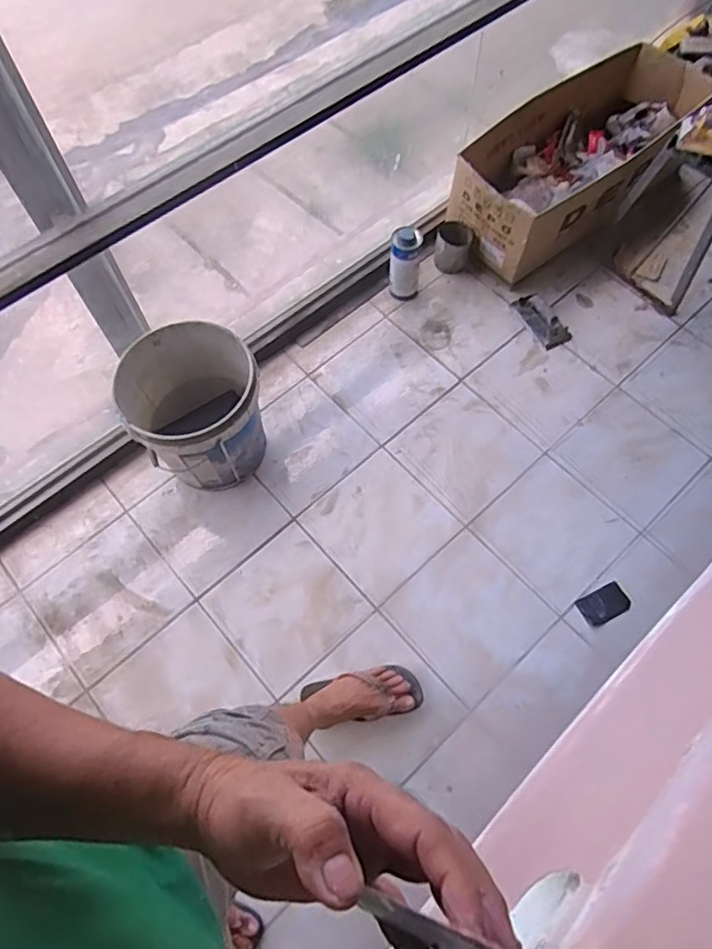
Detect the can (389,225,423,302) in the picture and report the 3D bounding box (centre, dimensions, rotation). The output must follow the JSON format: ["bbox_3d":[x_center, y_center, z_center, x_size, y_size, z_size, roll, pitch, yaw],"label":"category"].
[{"bbox_3d":[0.137,-0.585,1.644,0.084,0.201,0.077,3,65,2],"label":"can"}]

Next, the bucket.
[{"bbox_3d":[-0.374,-0.147,1.427,0.298,0.336,0.316,0,65,0],"label":"bucket"}]

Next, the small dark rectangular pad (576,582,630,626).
[{"bbox_3d":[0.570,0.299,1.357,0.118,0.006,0.068,-24,72,-12],"label":"small dark rectangular pad"}]

